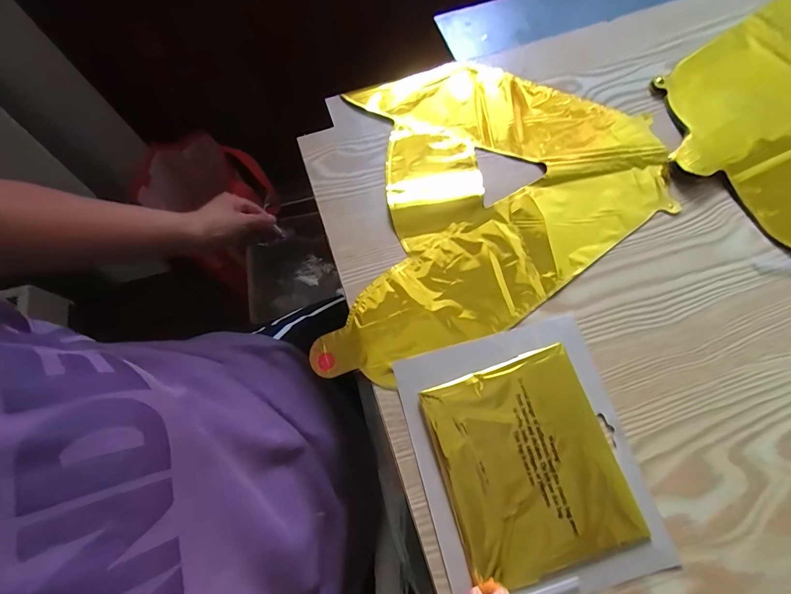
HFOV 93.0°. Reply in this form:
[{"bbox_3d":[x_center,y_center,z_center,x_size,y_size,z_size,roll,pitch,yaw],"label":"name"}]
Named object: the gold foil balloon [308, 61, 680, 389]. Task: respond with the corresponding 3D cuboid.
[{"bbox_3d":[0.062,-0.115,0.374,0.390,0.013,0.283,-30,73,-9],"label":"gold foil balloon"}]

